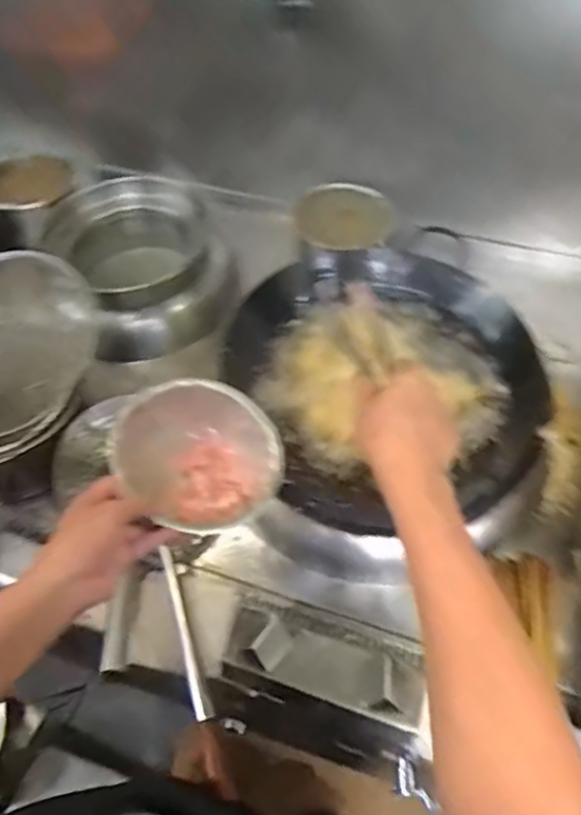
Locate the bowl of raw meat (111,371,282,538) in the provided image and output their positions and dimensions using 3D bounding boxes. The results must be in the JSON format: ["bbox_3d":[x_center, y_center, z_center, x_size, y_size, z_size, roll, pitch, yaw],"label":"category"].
[{"bbox_3d":[-0.094,0.056,0.663,0.162,0.092,0.158,-1,53,1],"label":"bowl of raw meat"}]

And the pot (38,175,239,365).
[{"bbox_3d":[-0.314,-0.282,1.247,0.313,0.214,0.334,-1,53,1],"label":"pot"}]

